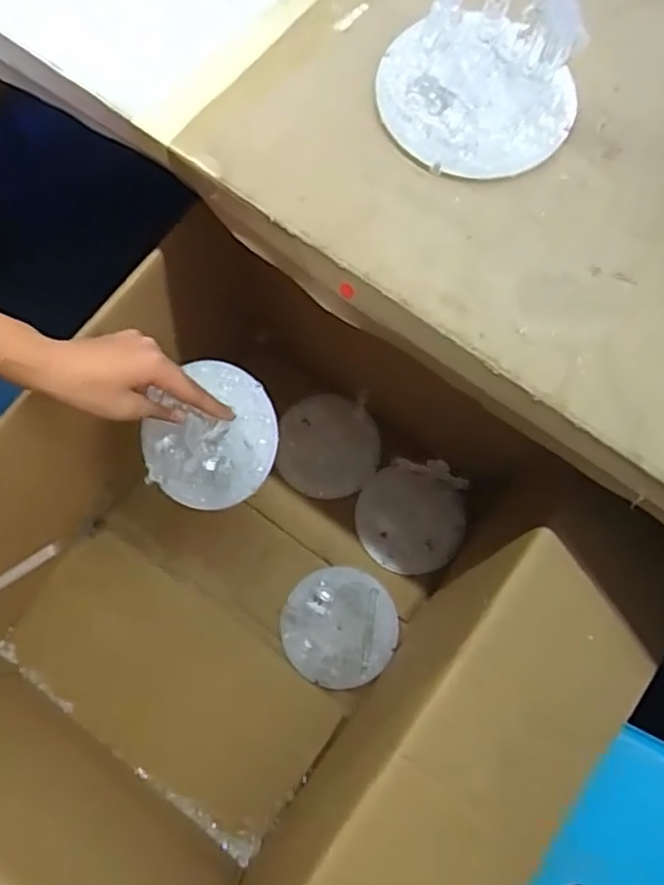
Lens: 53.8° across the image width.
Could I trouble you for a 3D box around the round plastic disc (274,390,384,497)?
[{"bbox_3d":[-0.004,0.004,0.792,0.122,0.012,0.124,15,73,3],"label":"round plastic disc"}]

